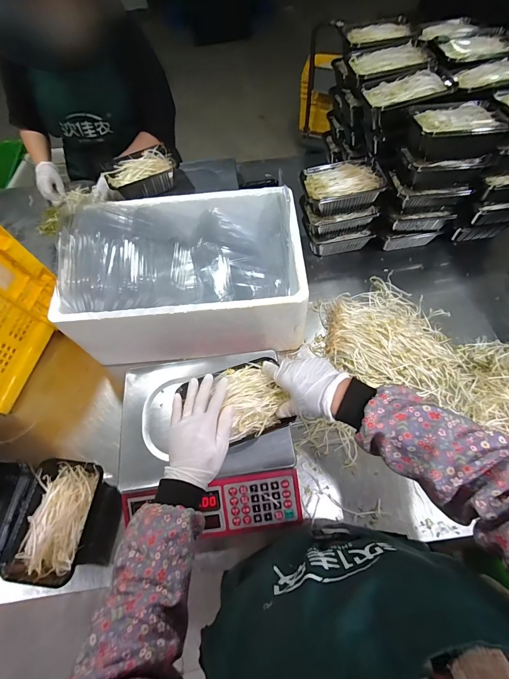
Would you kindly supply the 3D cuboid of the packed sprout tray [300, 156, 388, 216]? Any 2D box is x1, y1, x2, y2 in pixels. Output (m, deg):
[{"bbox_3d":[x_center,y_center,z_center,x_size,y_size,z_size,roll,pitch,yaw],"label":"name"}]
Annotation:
[{"bbox_3d":[0.203,-0.364,0.744,0.179,0.060,0.114,-8,62,-2],"label":"packed sprout tray"}]

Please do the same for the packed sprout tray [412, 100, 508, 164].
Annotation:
[{"bbox_3d":[0.405,-0.426,0.644,0.177,0.060,0.102,-7,62,-1],"label":"packed sprout tray"}]

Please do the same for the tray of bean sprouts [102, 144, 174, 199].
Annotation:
[{"bbox_3d":[-0.296,-0.429,0.832,0.170,0.054,0.111,-15,62,-5],"label":"tray of bean sprouts"}]

